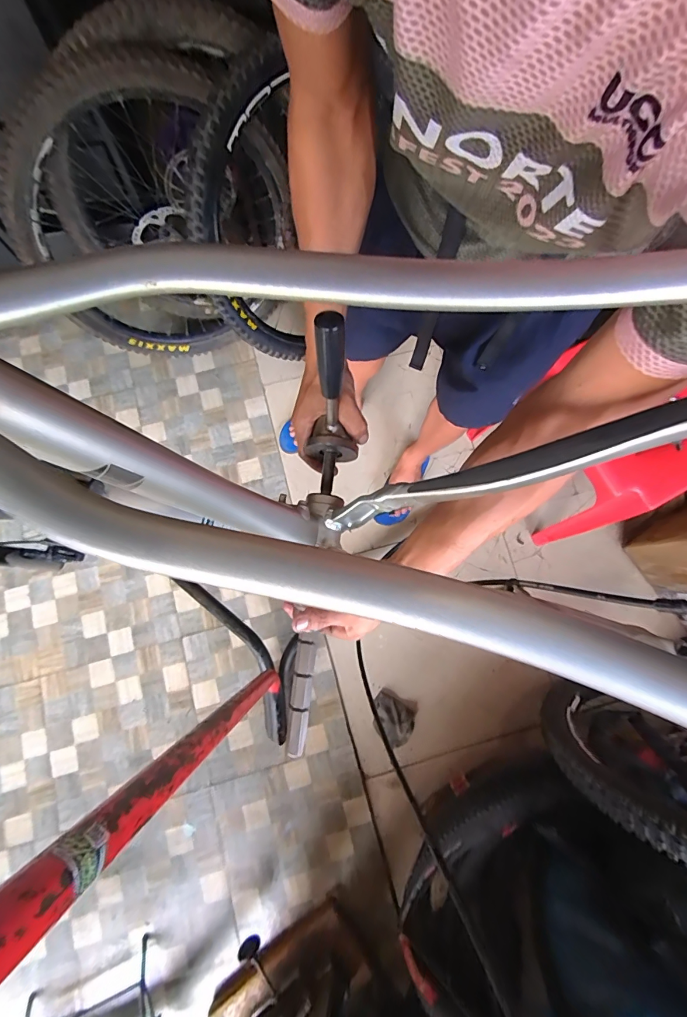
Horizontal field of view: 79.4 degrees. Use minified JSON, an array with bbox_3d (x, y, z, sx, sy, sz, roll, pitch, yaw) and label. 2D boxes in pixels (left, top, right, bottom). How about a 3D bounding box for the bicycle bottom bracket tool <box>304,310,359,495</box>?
[{"bbox_3d":[-0.010,-0.096,0.433,0.053,0.181,0.063,6,57,1],"label":"bicycle bottom bracket tool"}]

